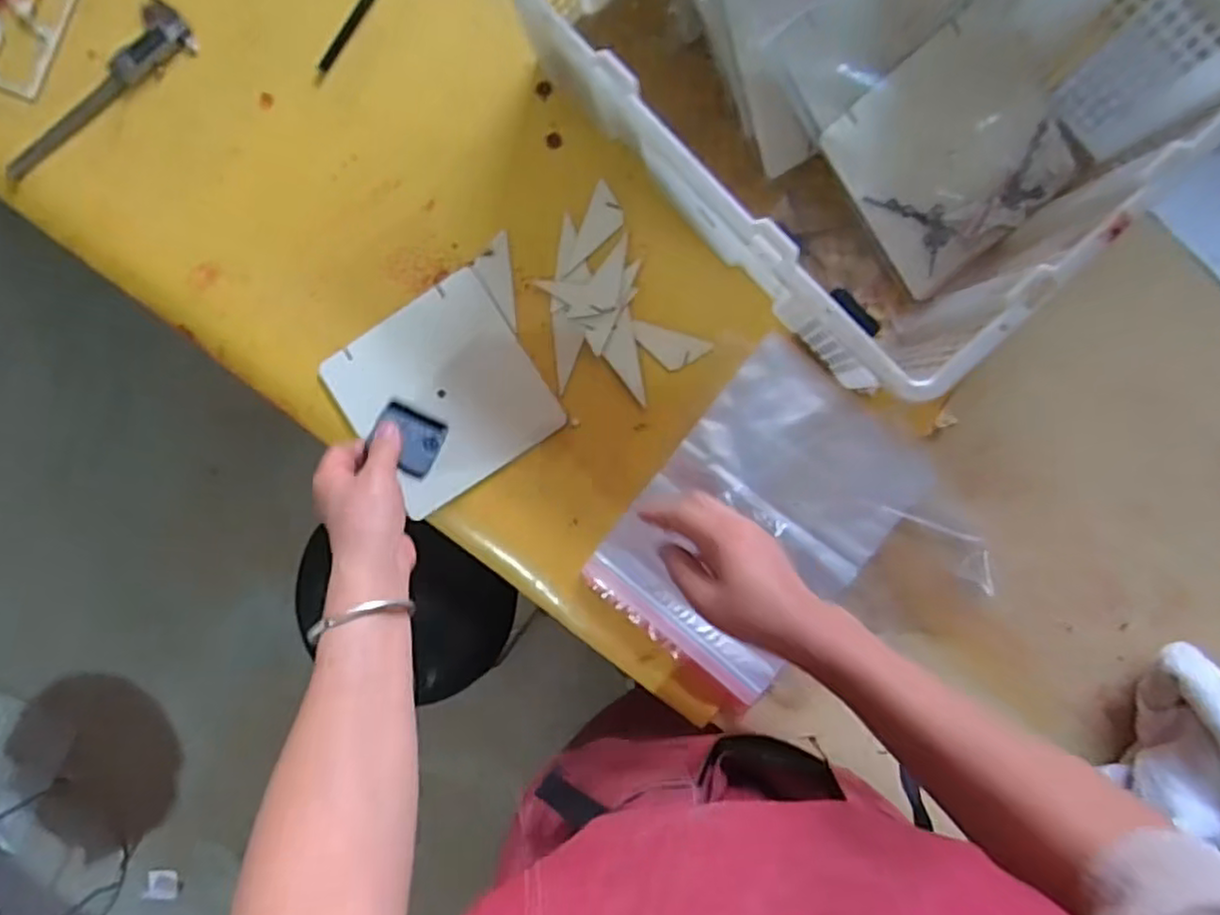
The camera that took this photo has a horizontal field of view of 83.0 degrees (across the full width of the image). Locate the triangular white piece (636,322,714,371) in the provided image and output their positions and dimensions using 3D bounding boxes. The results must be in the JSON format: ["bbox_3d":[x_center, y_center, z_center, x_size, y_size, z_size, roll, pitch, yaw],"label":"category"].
[{"bbox_3d":[0.055,-0.101,0.640,0.072,0.004,0.033,18,92,3],"label":"triangular white piece"}]

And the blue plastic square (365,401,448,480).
[{"bbox_3d":[-0.168,-0.017,0.573,0.055,0.059,0.008,28,137,-12],"label":"blue plastic square"}]

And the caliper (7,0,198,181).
[{"bbox_3d":[-0.505,-0.359,0.673,0.227,0.009,0.059,-39,89,3],"label":"caliper"}]

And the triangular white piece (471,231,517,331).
[{"bbox_3d":[-0.109,-0.164,0.650,0.035,0.004,0.091,-8,90,3],"label":"triangular white piece"}]

